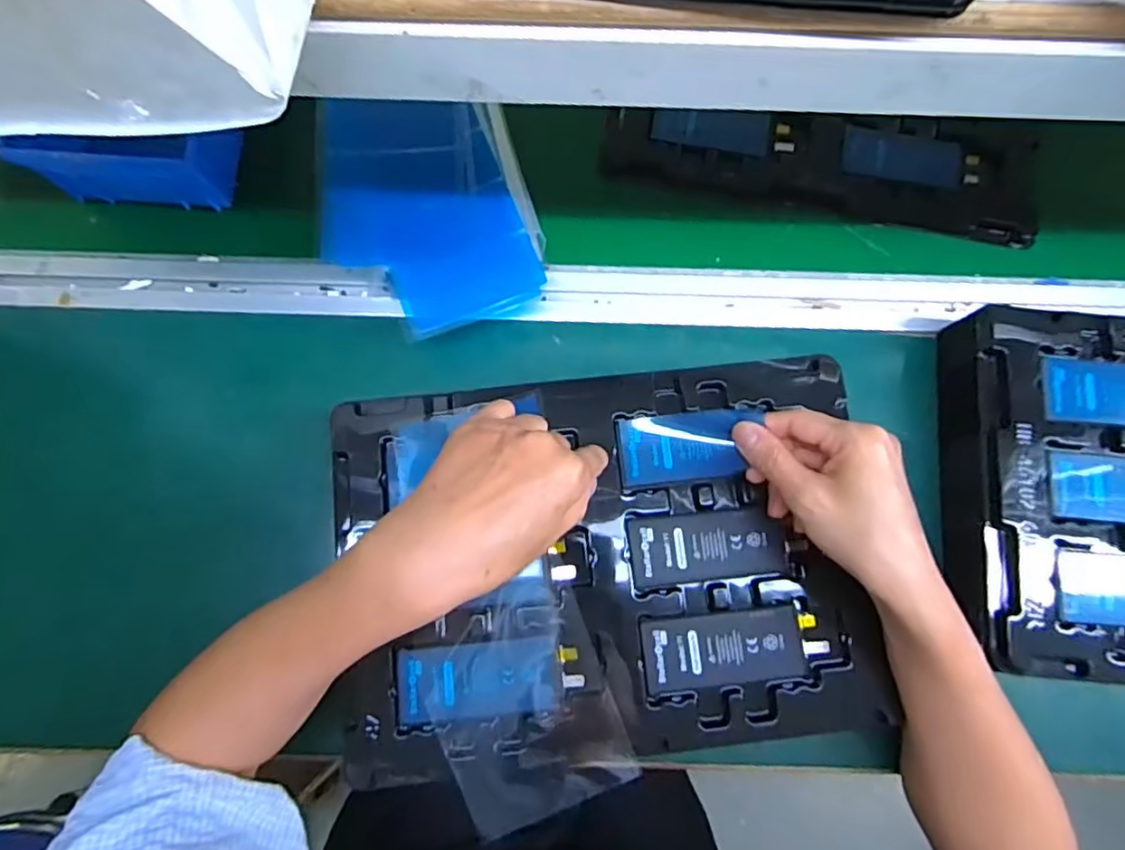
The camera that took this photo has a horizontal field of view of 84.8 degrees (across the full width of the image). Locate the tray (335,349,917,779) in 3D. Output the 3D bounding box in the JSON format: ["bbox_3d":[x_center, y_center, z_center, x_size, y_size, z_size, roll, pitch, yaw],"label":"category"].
[{"bbox_3d":[0.026,0.083,0.381,0.317,0.017,0.230,-4,78,-1],"label":"tray"}]

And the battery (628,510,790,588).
[{"bbox_3d":[0.093,0.077,0.389,0.098,0.004,0.041,-5,78,-1],"label":"battery"}]

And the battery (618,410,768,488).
[{"bbox_3d":[0.080,0.014,0.394,0.085,0.007,0.043,-6,79,4],"label":"battery"}]

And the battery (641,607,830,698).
[{"bbox_3d":[0.104,0.139,0.378,0.108,0.005,0.043,-5,78,-1],"label":"battery"}]

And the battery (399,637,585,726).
[{"bbox_3d":[-0.044,0.152,0.367,0.105,0.004,0.043,-4,78,-1],"label":"battery"}]

